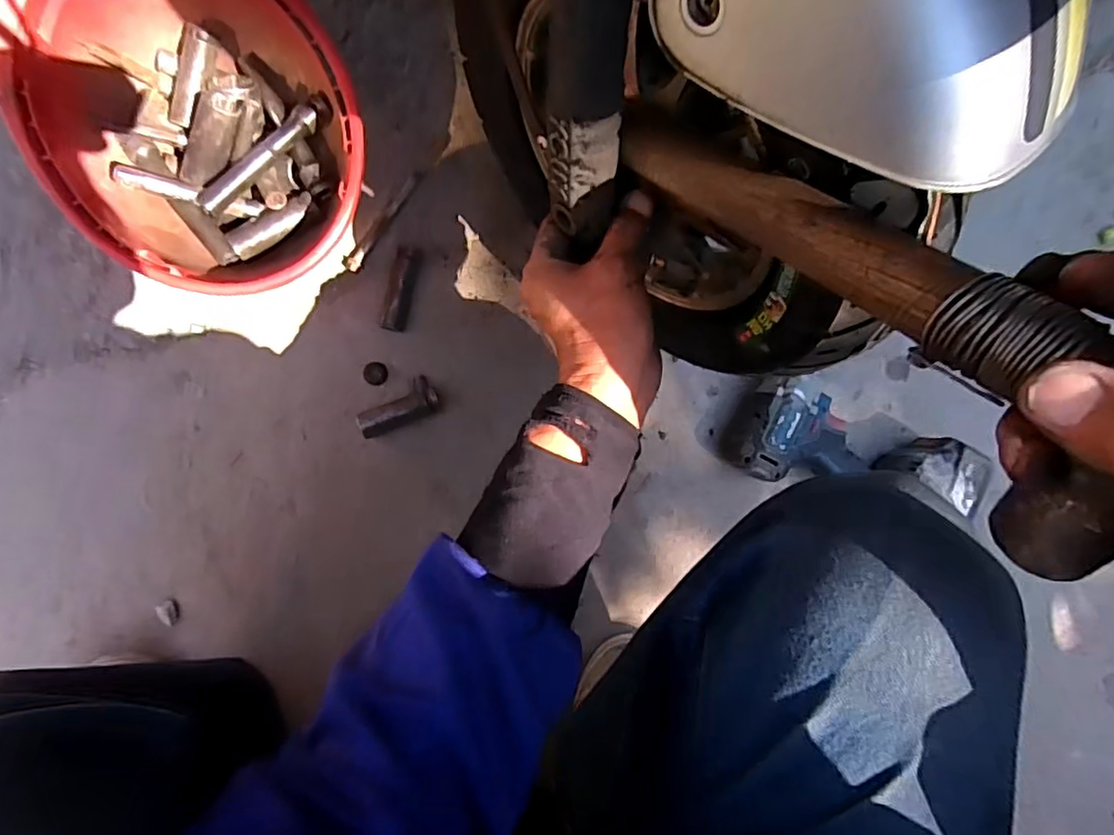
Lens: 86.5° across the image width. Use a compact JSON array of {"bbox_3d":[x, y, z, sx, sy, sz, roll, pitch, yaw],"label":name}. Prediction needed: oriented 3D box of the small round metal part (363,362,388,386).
[{"bbox_3d":[-0.178,-0.043,0.582,0.023,0.004,0.023,0,90,-10],"label":"small round metal part"}]

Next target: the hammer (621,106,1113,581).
[{"bbox_3d":[0.119,-0.069,0.253,0.050,0.113,0.277,-35,55,-5],"label":"hammer"}]

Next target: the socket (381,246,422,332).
[{"bbox_3d":[-0.151,-0.124,0.575,0.023,0.020,0.080,14,88,-10],"label":"socket"}]

